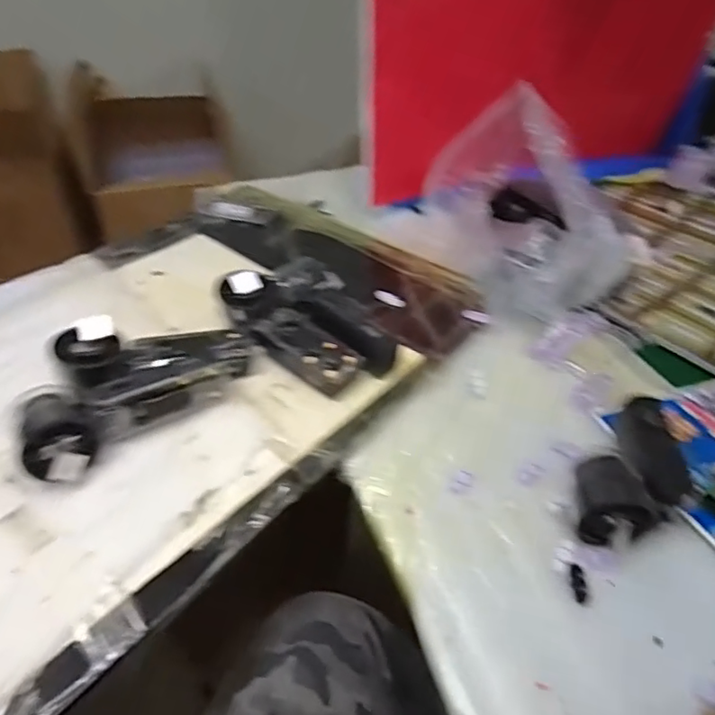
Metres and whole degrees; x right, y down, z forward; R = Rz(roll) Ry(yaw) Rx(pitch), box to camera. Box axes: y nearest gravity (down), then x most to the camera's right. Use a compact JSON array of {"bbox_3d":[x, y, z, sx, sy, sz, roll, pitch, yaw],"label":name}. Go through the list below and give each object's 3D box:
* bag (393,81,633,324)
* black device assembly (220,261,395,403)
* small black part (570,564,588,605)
[{"bbox_3d":[0.195,-0.192,0.658,0.185,0.200,0.244,-14,43,-20],"label":"bag"},{"bbox_3d":[-0.042,-0.038,0.554,0.166,0.044,0.115,34,49,31],"label":"black device assembly"},{"bbox_3d":[0.155,0.159,0.398,0.010,0.005,0.028,8,40,5],"label":"small black part"}]

